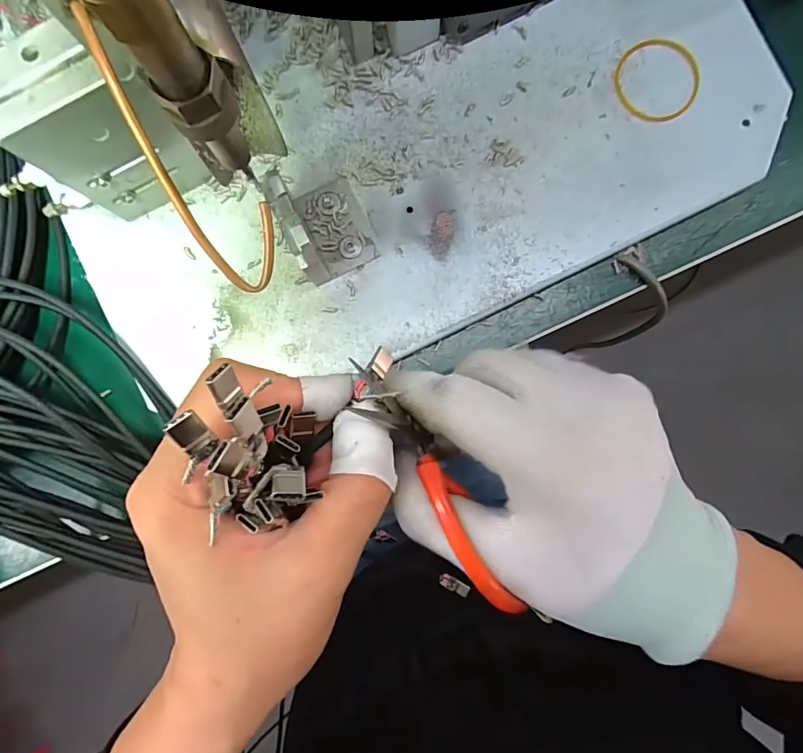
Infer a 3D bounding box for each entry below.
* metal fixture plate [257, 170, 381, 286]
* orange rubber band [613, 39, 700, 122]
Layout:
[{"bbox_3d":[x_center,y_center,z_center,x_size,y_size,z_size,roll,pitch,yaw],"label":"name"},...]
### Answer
[{"bbox_3d":[-0.039,-0.079,0.238,0.042,0.044,0.055,-23,90,0],"label":"metal fixture plate"},{"bbox_3d":[0.143,-0.167,0.259,0.045,0.004,0.046,0,90,0],"label":"orange rubber band"}]

